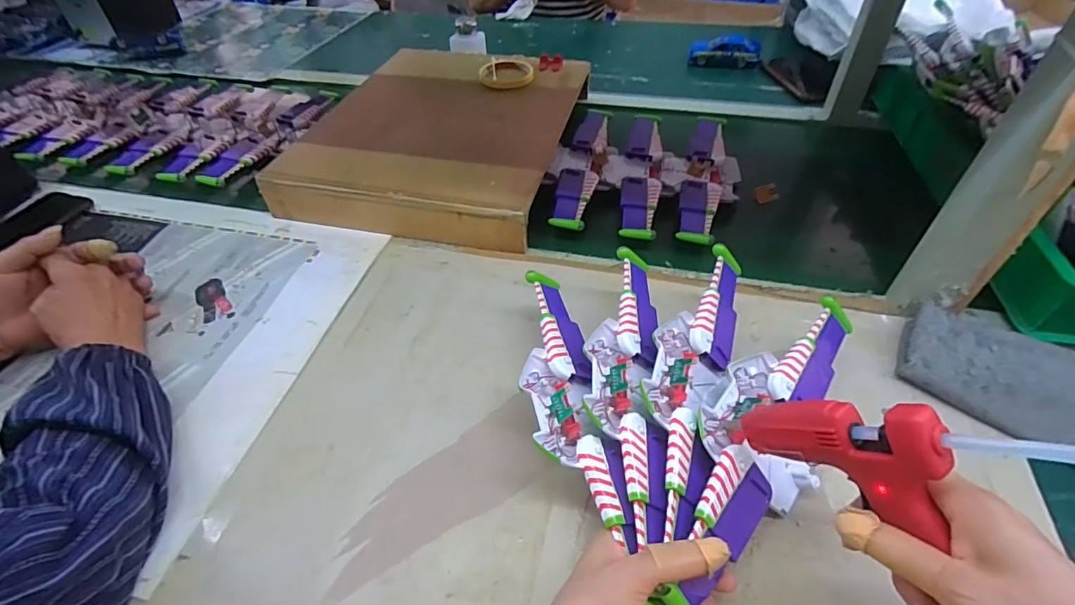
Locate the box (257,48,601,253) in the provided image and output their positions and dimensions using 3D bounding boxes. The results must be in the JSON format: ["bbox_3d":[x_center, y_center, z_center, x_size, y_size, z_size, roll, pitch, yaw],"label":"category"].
[{"bbox_3d":[-0.141,-0.259,0.769,0.365,0.074,0.444,9,47,10],"label":"box"}]

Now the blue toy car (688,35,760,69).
[{"bbox_3d":[0.361,-0.478,0.981,0.129,0.058,0.058,7,46,8],"label":"blue toy car"}]

